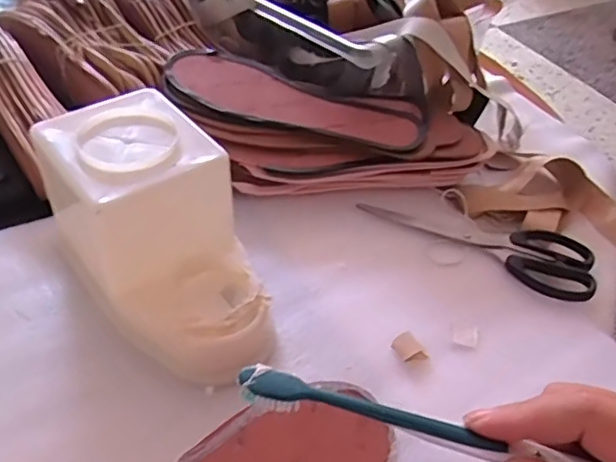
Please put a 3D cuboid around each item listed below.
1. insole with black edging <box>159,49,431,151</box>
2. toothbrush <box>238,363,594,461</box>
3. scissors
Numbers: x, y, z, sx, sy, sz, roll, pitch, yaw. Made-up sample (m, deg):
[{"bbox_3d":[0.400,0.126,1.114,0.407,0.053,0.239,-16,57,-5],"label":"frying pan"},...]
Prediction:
[{"bbox_3d":[-0.015,-0.121,0.542,0.244,0.016,0.081,16,50,8],"label":"insole with black edging"},{"bbox_3d":[0.051,0.088,0.259,0.169,0.007,0.017,14,44,5],"label":"toothbrush"},{"bbox_3d":[0.155,0.000,0.516,0.198,0.010,0.079,28,48,21],"label":"scissors"}]

